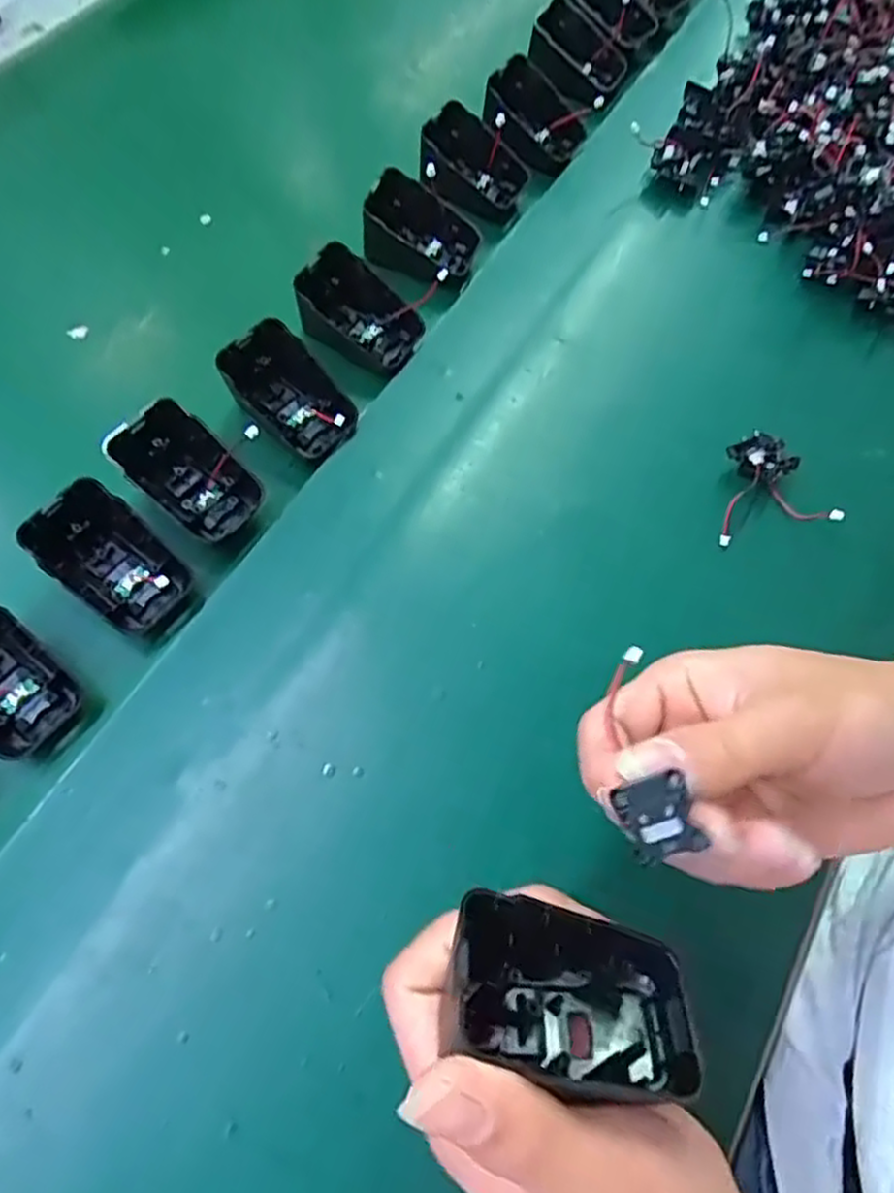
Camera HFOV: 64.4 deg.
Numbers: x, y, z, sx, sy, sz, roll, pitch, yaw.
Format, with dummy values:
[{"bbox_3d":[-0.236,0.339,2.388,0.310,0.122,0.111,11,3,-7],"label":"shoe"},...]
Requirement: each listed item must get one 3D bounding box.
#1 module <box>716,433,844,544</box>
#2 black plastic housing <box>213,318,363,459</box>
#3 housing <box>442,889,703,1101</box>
[{"bbox_3d":[0.163,-0.055,0.361,0.050,0.027,0.050,-2,64,-2],"label":"module"},{"bbox_3d":[-0.082,-0.106,0.371,0.065,0.035,0.051,36,69,15],"label":"black plastic housing"},{"bbox_3d":[0.034,0.112,0.200,0.071,0.028,0.041,21,87,-12],"label":"housing"}]

